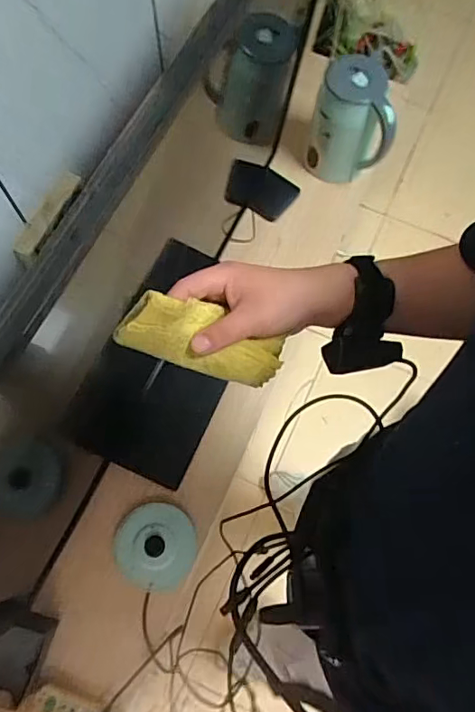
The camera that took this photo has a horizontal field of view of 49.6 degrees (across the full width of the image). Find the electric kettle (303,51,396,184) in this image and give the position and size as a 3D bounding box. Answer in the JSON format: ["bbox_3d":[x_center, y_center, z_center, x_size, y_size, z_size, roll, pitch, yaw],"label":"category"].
[{"bbox_3d":[0.259,-0.509,1.162,0.178,0.265,0.145,19,72,5],"label":"electric kettle"}]

